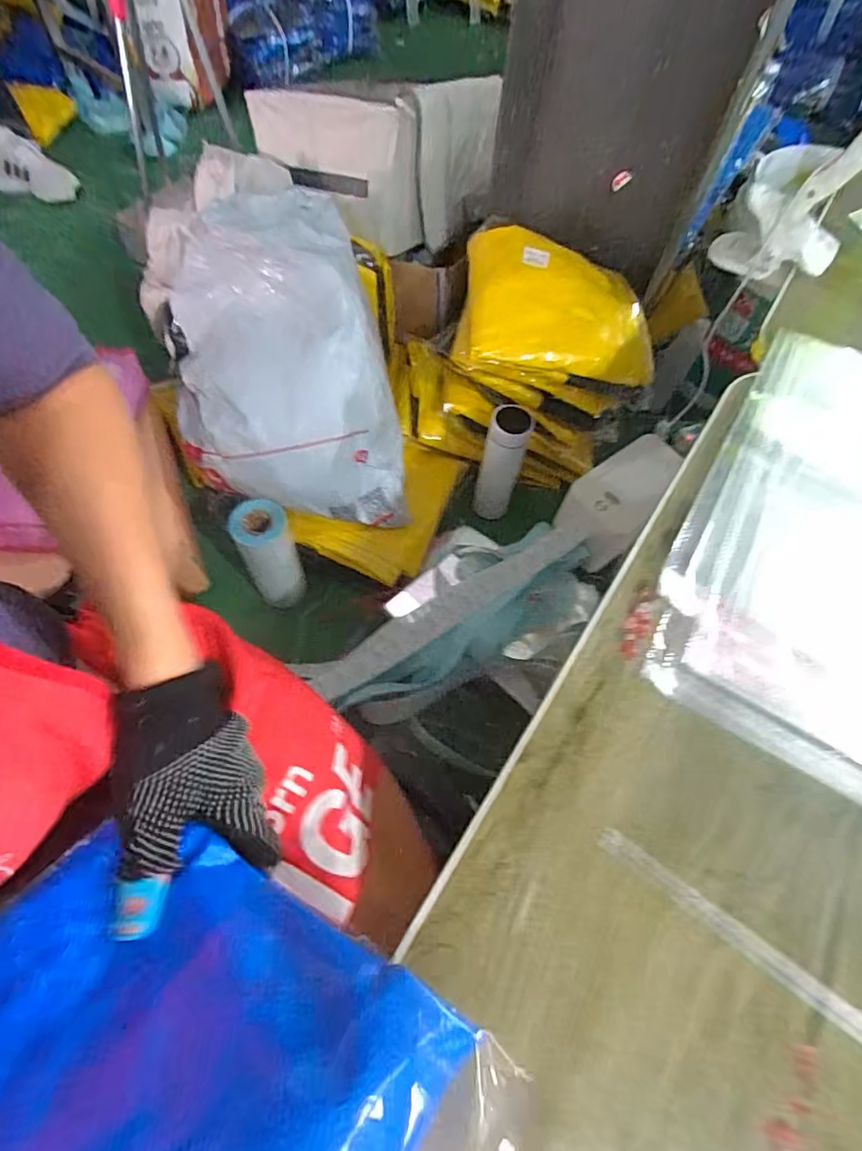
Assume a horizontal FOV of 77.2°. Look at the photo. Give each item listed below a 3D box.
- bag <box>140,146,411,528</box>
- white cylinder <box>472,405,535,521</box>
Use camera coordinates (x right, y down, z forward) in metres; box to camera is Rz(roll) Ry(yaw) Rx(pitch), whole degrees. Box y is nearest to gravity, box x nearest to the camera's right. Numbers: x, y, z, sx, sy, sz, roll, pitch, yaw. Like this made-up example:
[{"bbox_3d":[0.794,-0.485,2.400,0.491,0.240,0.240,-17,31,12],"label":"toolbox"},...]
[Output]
[{"bbox_3d":[-0.230,-0.291,0.828,0.323,0.178,0.494,-18,101,-3],"label":"bag"},{"bbox_3d":[0.116,-0.183,0.905,0.066,0.212,0.061,11,63,2],"label":"white cylinder"}]

